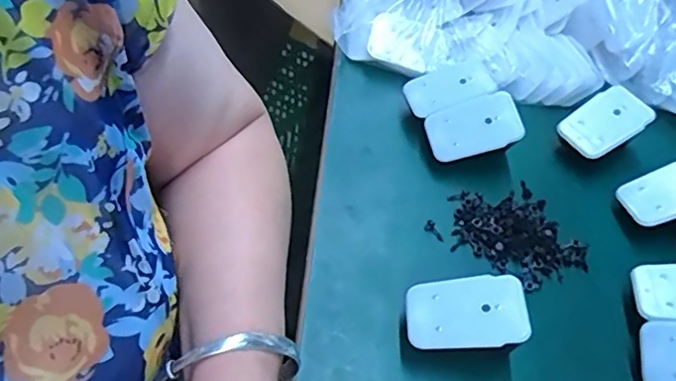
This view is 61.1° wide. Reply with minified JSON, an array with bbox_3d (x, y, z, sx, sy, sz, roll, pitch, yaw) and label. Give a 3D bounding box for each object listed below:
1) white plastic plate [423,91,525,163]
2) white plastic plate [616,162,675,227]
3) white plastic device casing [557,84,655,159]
[{"bbox_3d":[0.106,-0.051,0.452,0.071,0.006,0.047,-15,68,5],"label":"white plastic plate"},{"bbox_3d":[0.249,-0.001,0.424,0.071,0.008,0.044,-19,51,6],"label":"white plastic plate"},{"bbox_3d":[0.218,-0.056,0.469,0.068,0.005,0.045,-31,61,-5],"label":"white plastic device casing"}]

